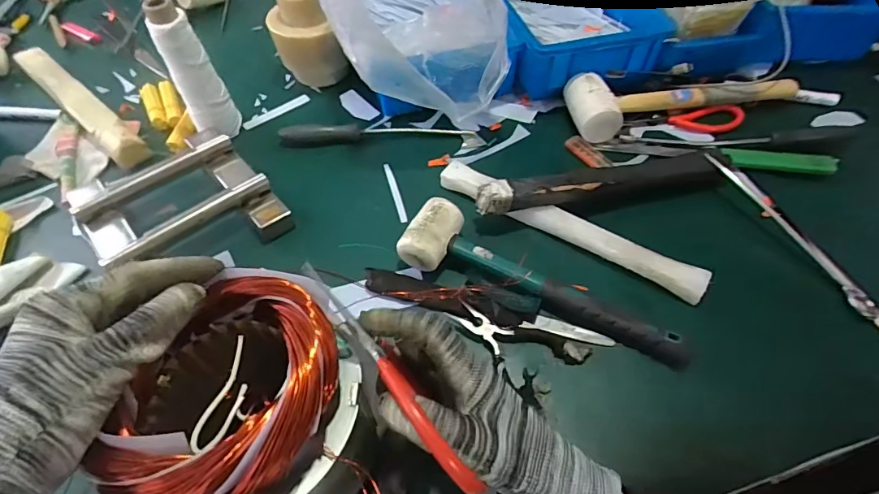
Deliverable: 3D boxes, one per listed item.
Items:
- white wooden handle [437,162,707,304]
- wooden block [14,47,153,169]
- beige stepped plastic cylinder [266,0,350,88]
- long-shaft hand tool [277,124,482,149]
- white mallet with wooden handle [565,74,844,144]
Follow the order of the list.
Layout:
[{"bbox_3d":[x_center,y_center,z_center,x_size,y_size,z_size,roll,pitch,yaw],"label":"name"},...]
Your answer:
[{"bbox_3d":[0.133,-0.023,0.513,0.301,0.030,0.033,28,59,20],"label":"white wooden handle"},{"bbox_3d":[-0.488,-0.196,0.636,0.319,0.028,0.042,35,62,24],"label":"wooden block"},{"bbox_3d":[-0.179,-0.280,0.634,0.087,0.124,0.077,-16,55,-10],"label":"beige stepped plastic cylinder"},{"bbox_3d":[-0.084,-0.153,0.619,0.247,0.018,0.027,-5,54,-2],"label":"long-shaft hand tool"},{"bbox_3d":[0.341,-0.201,0.619,0.347,0.054,0.082,-8,54,-4],"label":"white mallet with wooden handle"}]

